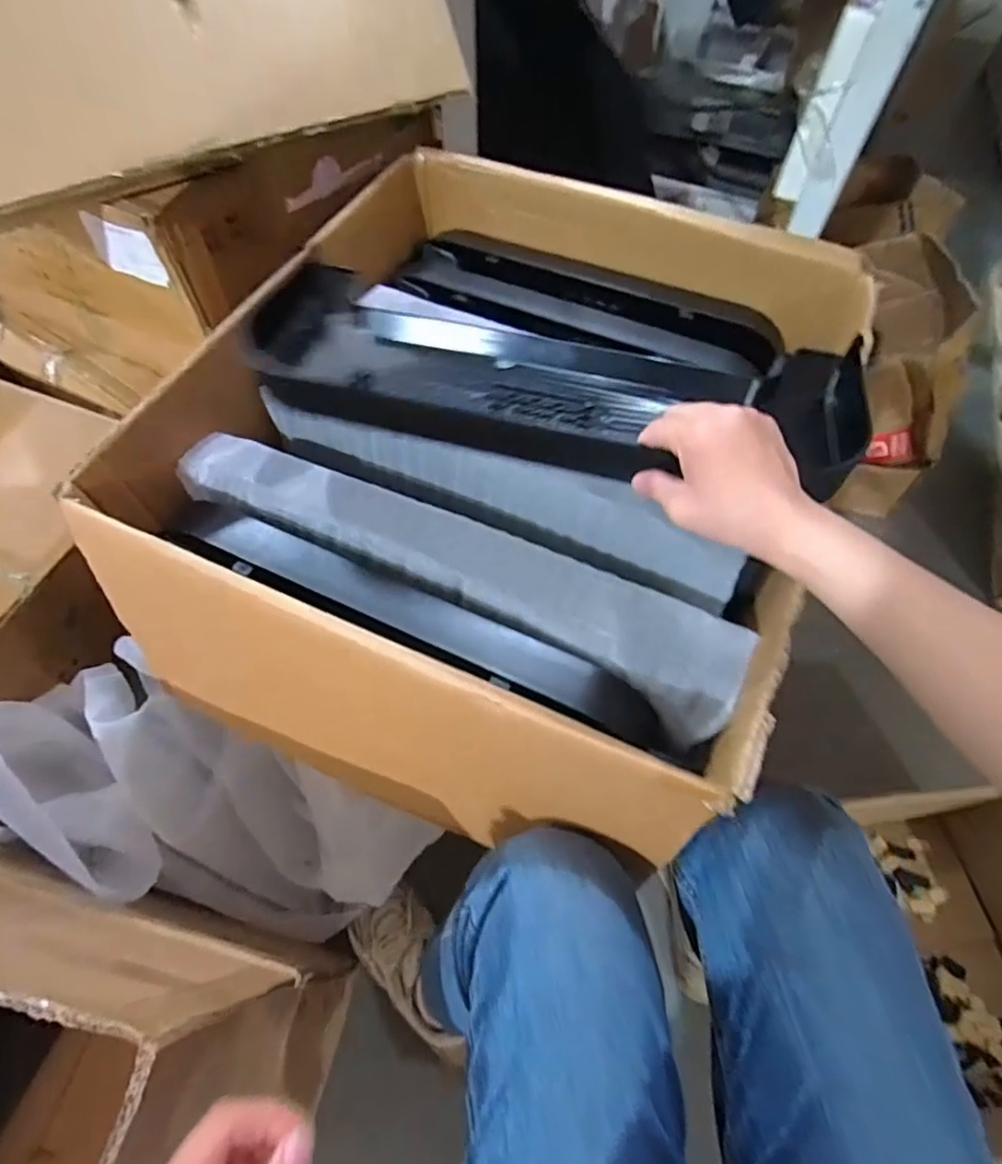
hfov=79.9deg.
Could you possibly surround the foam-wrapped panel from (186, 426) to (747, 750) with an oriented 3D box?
[{"bbox_3d":[-0.053,-0.017,0.504,0.517,0.041,0.097,22,64,10],"label":"foam-wrapped panel"}]

